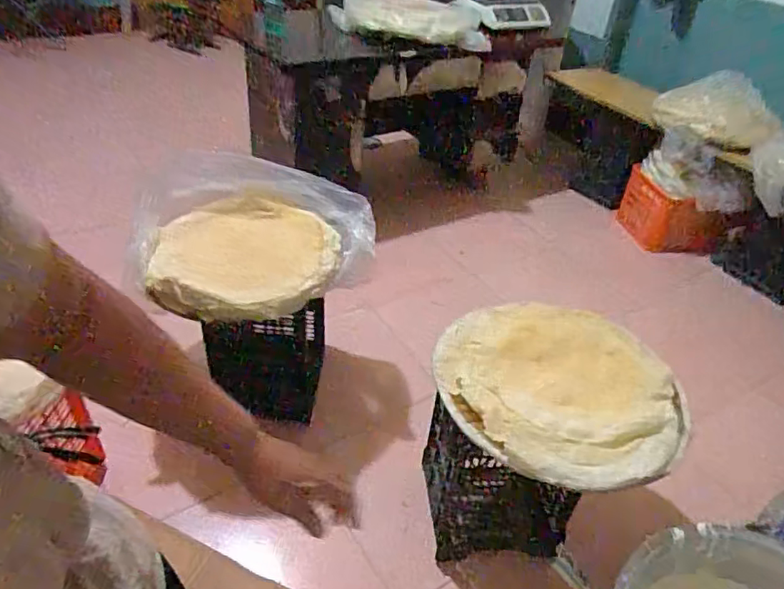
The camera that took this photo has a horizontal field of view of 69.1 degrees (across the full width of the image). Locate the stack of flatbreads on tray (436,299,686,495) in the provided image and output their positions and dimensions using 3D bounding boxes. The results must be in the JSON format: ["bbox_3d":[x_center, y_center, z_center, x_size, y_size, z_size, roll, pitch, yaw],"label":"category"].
[{"bbox_3d":[0.370,0.188,1.260,0.533,0.071,0.537,32,46,29],"label":"stack of flatbreads on tray"}]

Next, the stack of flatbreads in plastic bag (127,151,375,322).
[{"bbox_3d":[-0.348,-0.170,1.450,0.579,0.175,0.516,-4,40,-11],"label":"stack of flatbreads in plastic bag"}]

